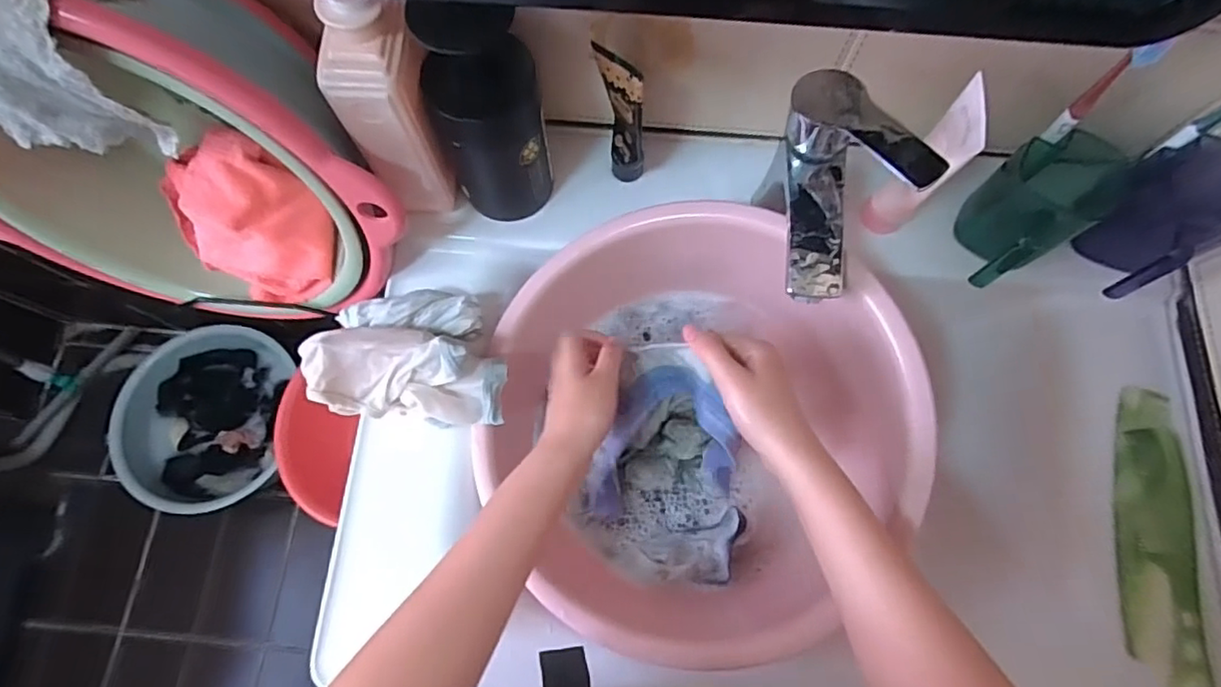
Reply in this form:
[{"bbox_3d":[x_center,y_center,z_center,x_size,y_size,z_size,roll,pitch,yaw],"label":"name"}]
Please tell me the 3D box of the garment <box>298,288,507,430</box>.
[{"bbox_3d":[-0.159,0.006,0.488,0.146,0.064,0.108,5,73,2],"label":"garment"}]

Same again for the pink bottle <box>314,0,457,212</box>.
[{"bbox_3d":[-0.159,-0.167,0.448,0.054,0.185,0.051,7,73,2],"label":"pink bottle"}]

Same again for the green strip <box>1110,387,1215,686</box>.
[{"bbox_3d":[0.440,0.153,0.479,0.064,0.009,0.234,9,73,3],"label":"green strip"}]

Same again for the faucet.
[{"bbox_3d":[0.163,-0.103,0.447,0.092,0.135,0.145,-3,73,-1],"label":"faucet"}]

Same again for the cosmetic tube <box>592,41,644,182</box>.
[{"bbox_3d":[0.011,-0.181,0.488,0.021,0.144,0.045,-35,76,-10],"label":"cosmetic tube"}]

